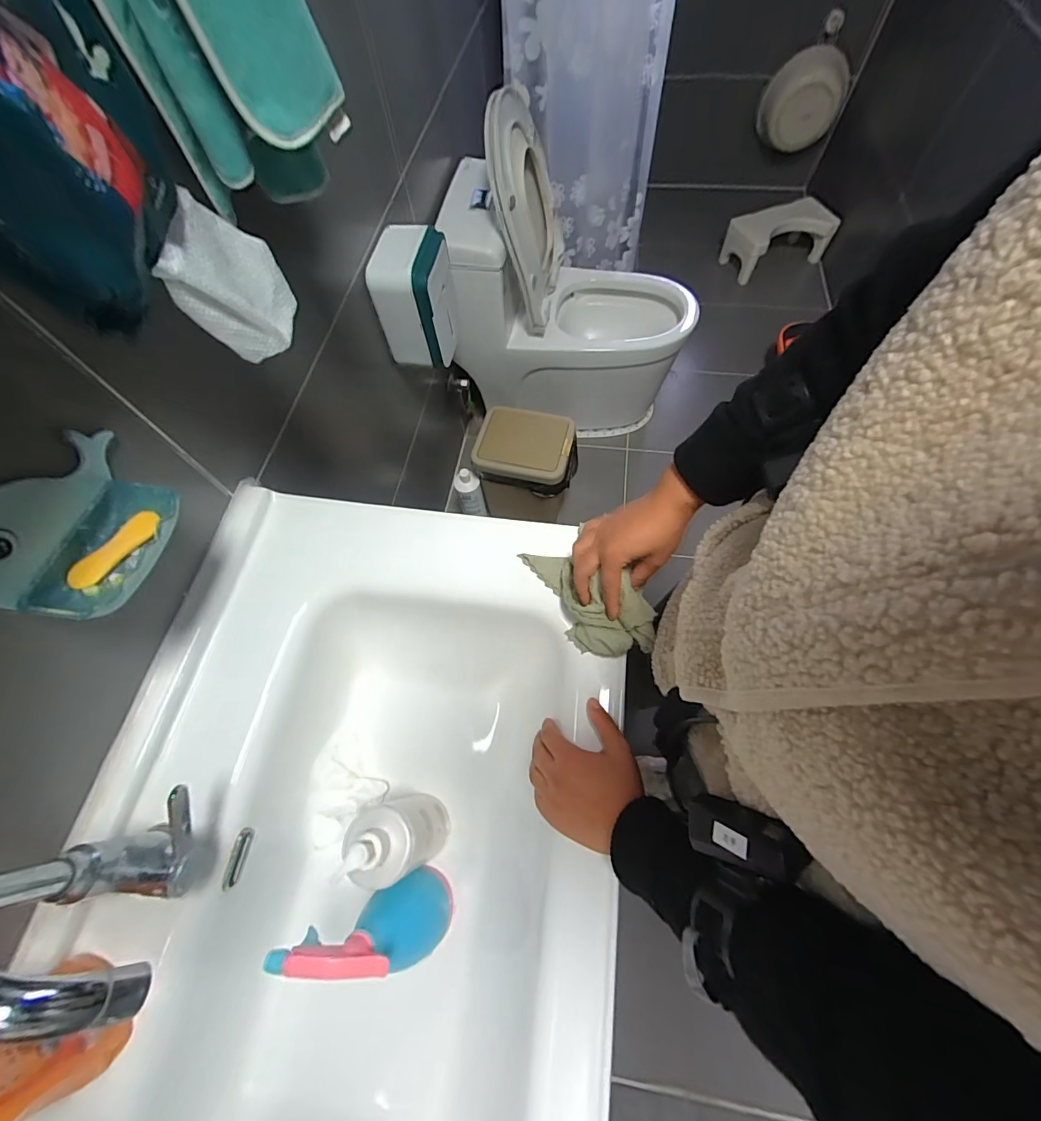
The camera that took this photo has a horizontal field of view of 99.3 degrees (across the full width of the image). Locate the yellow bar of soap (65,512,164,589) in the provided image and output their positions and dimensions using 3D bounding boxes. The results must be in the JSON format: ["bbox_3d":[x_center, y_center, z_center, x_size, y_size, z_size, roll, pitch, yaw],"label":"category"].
[{"bbox_3d":[-0.348,-0.010,0.380,0.024,0.009,0.080,28,69,15],"label":"yellow bar of soap"}]

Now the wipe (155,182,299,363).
[{"bbox_3d":[-0.246,-0.242,0.386,0.029,0.106,0.102,-3,72,28],"label":"wipe"}]

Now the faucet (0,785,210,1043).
[{"bbox_3d":[-0.279,0.234,0.312,0.172,0.236,0.066,19,67,11],"label":"faucet"}]

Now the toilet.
[{"bbox_3d":[0.174,-0.793,1.339,0.682,0.742,0.442,0,65,3],"label":"toilet"}]

